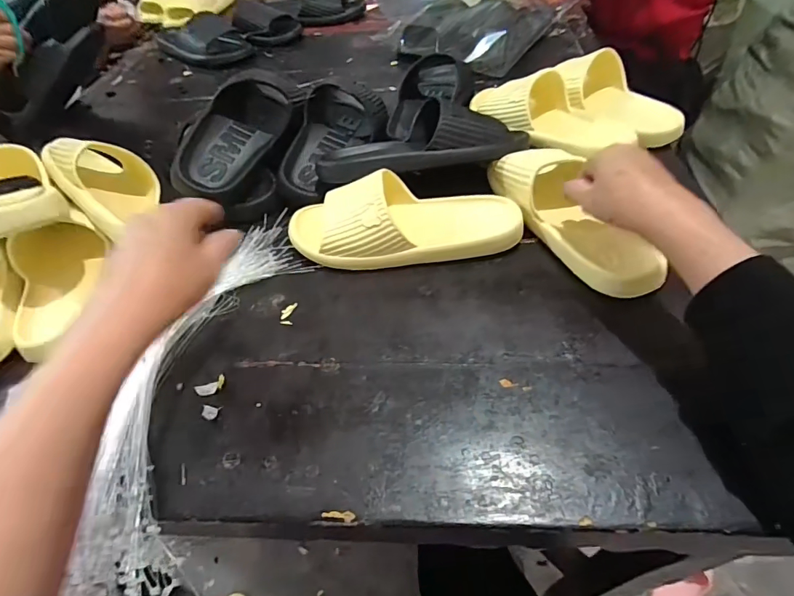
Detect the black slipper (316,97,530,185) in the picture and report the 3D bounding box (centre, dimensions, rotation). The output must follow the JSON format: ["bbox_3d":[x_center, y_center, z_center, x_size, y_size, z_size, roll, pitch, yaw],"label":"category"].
[{"bbox_3d":[0.033,-0.195,0.531,0.248,0.061,0.106,-3,48,3],"label":"black slipper"}]

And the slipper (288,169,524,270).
[{"bbox_3d":[0.006,-0.084,0.472,0.238,0.065,0.087,-6,48,0],"label":"slipper"}]

